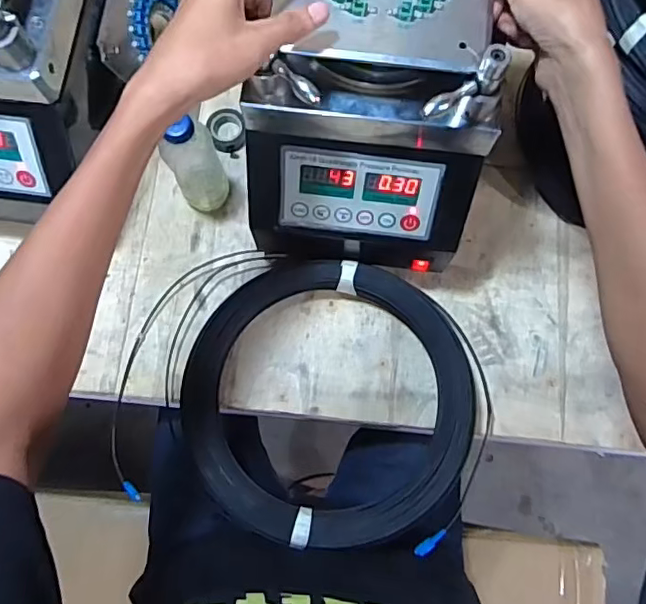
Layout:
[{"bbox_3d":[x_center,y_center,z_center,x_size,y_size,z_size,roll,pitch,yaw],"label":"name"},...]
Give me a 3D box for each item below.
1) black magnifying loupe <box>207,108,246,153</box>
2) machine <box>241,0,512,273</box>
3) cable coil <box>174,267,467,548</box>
[{"bbox_3d":[-0.121,-0.218,0.708,0.045,0.022,0.047,0,78,1],"label":"black magnifying loupe"},{"bbox_3d":[0.049,-0.205,0.550,0.209,0.242,0.268,8,78,2],"label":"machine"},{"bbox_3d":[0.004,0.106,0.619,0.304,0.060,0.298,0,78,1],"label":"cable coil"}]

